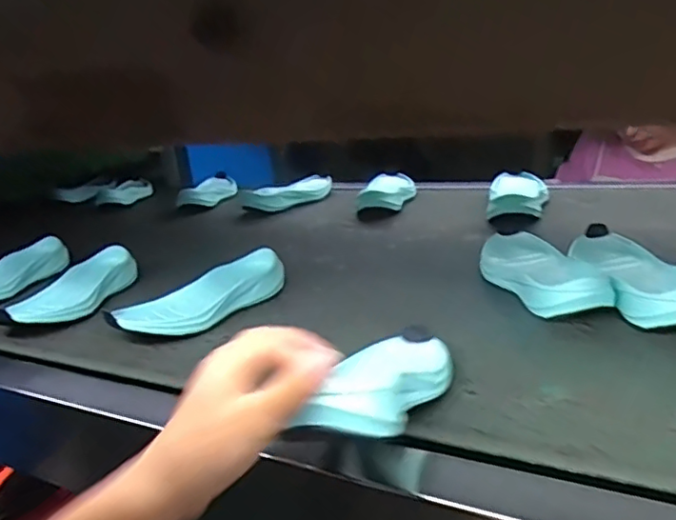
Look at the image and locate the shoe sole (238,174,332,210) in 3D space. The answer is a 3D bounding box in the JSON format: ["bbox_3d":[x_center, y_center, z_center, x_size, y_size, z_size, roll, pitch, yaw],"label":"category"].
[{"bbox_3d":[-0.074,-0.117,1.083,0.069,0.045,0.207,10,27,39],"label":"shoe sole"}]

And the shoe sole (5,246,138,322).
[{"bbox_3d":[-0.318,0.037,0.740,0.094,0.047,0.168,-1,21,17],"label":"shoe sole"}]

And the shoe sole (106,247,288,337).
[{"bbox_3d":[-0.138,0.038,0.645,0.181,0.047,0.065,-15,19,-25],"label":"shoe sole"}]

